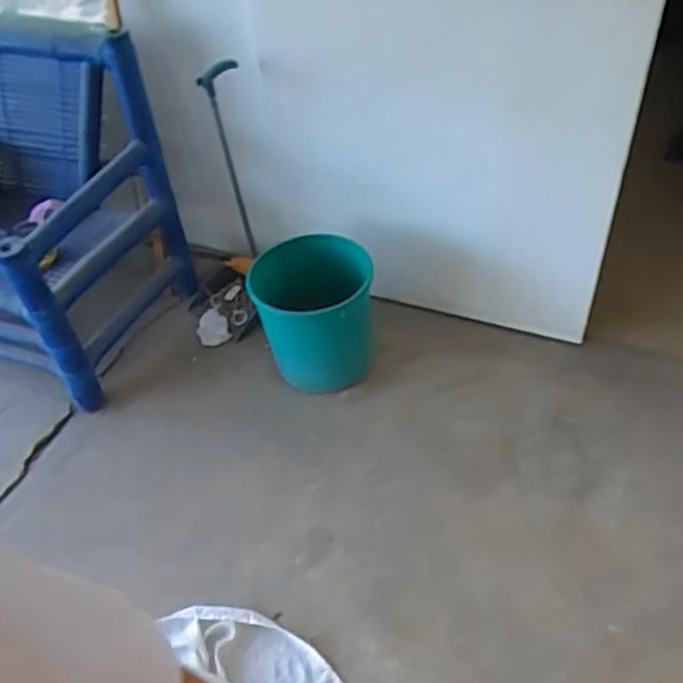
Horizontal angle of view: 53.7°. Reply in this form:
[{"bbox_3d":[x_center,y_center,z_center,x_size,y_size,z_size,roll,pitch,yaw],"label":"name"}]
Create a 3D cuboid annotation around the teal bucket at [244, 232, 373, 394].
[{"bbox_3d":[-0.085,-0.077,1.939,0.321,0.389,0.329,-10,43,-4],"label":"teal bucket"}]

